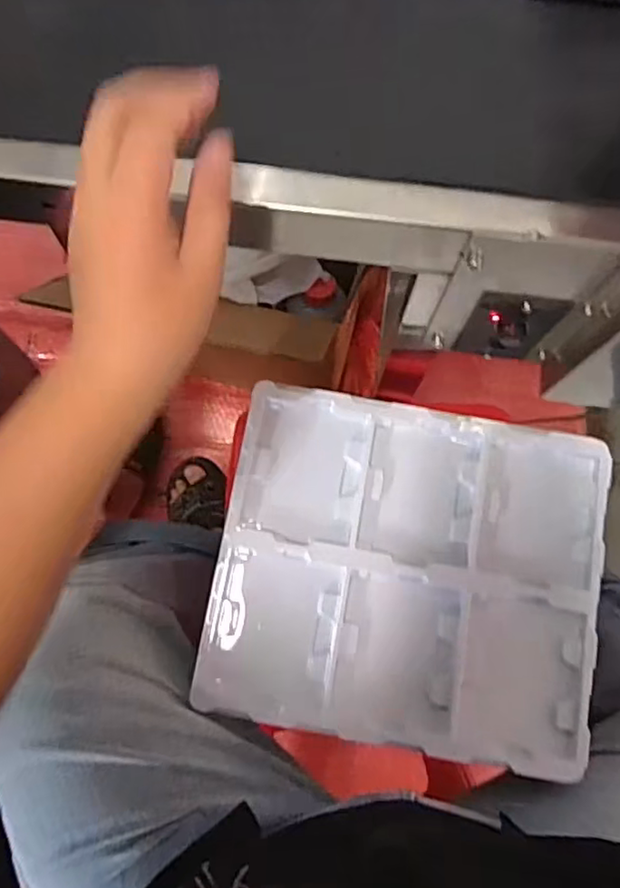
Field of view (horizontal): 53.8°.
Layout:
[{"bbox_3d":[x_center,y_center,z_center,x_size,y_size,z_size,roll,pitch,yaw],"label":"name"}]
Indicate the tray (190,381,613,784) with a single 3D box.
[{"bbox_3d":[0.085,0.107,0.523,0.316,0.021,0.276,10,77,2],"label":"tray"}]

